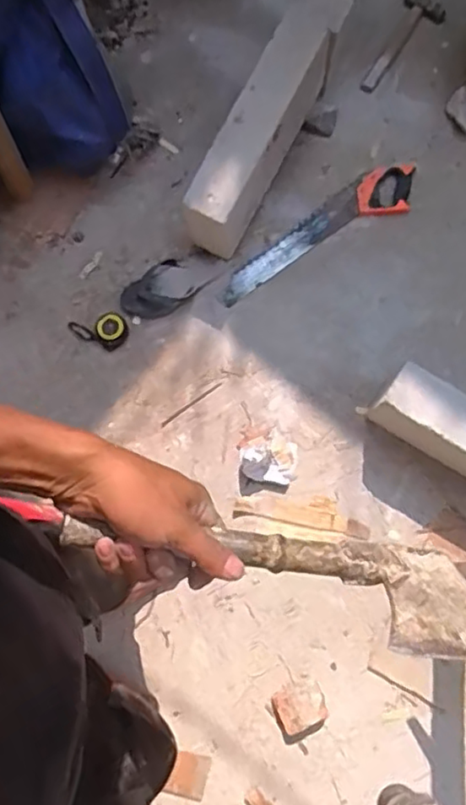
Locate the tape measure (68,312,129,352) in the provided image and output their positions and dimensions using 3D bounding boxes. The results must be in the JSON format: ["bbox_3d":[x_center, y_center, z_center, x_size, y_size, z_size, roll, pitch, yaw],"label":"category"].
[{"bbox_3d":[-0.290,-0.151,1.382,0.124,0.037,0.074,-12,78,-2],"label":"tape measure"}]

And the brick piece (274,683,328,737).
[{"bbox_3d":[0.132,0.592,1.237,0.092,0.044,0.073,-21,79,-4],"label":"brick piece"}]

